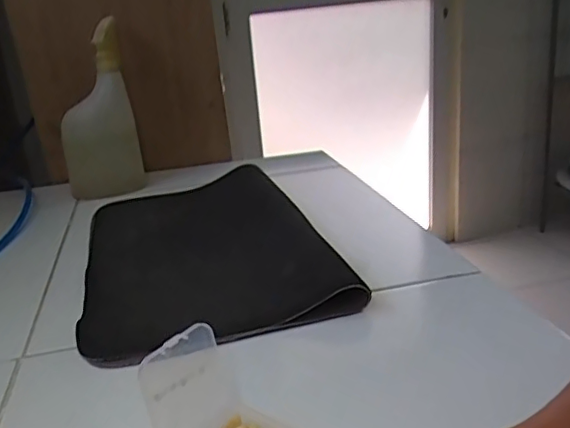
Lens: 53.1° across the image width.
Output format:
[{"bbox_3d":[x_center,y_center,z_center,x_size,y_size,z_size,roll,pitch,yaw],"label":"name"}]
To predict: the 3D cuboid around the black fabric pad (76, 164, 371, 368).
[{"bbox_3d":[-0.097,0.017,0.633,0.228,0.027,0.417,-9,21,-13],"label":"black fabric pad"}]

